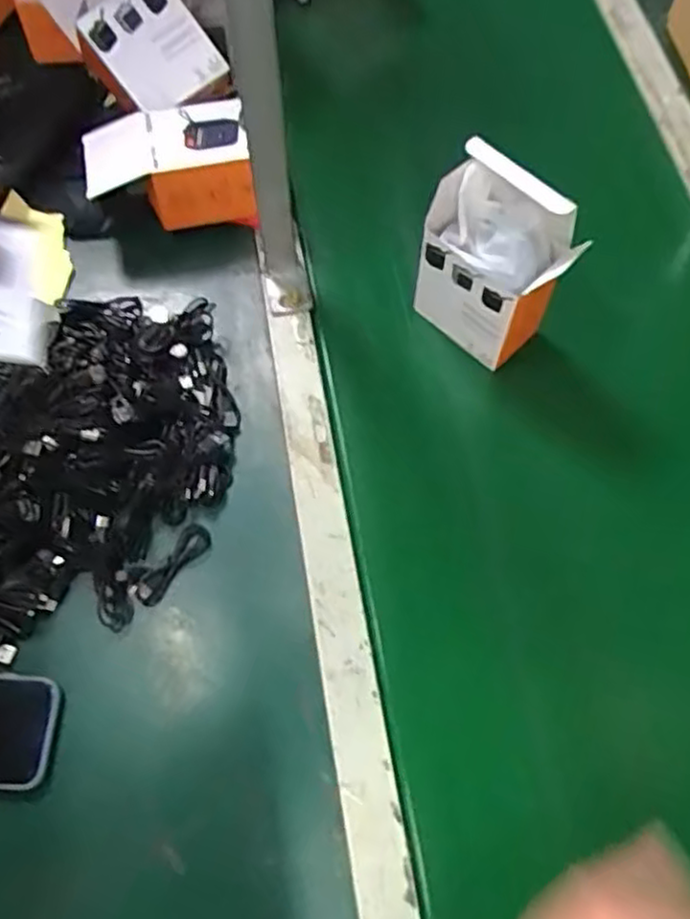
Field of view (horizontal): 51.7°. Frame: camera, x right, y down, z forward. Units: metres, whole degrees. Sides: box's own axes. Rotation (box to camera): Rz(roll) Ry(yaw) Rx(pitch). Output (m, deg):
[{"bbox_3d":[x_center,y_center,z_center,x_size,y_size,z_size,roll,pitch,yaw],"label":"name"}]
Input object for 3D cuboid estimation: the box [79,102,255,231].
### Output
[{"bbox_3d":[-0.165,-0.275,0.679,0.159,0.072,0.104,-10,65,-5],"label":"box"}]

